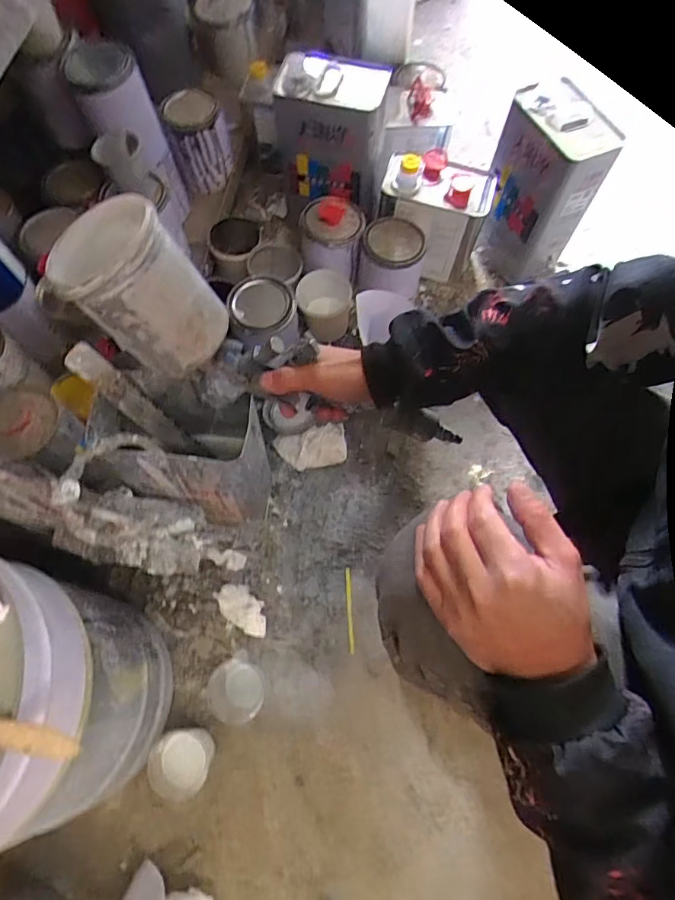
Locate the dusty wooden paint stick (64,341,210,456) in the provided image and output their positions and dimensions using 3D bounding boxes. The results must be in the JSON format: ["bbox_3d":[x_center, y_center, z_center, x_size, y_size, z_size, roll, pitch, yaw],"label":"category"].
[{"bbox_3d":[-0.234,-0.048,0.617,0.011,0.215,0.033,13,65,37],"label":"dusty wooden paint stick"}]

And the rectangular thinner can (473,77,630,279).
[{"bbox_3d":[0.329,-0.422,0.841,0.103,0.275,0.152,-21,70,-9],"label":"rectangular thinner can"}]

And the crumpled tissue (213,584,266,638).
[{"bbox_3d":[-0.132,0.224,0.712,0.086,0.023,0.045,35,72,12],"label":"crumpled tissue"}]

